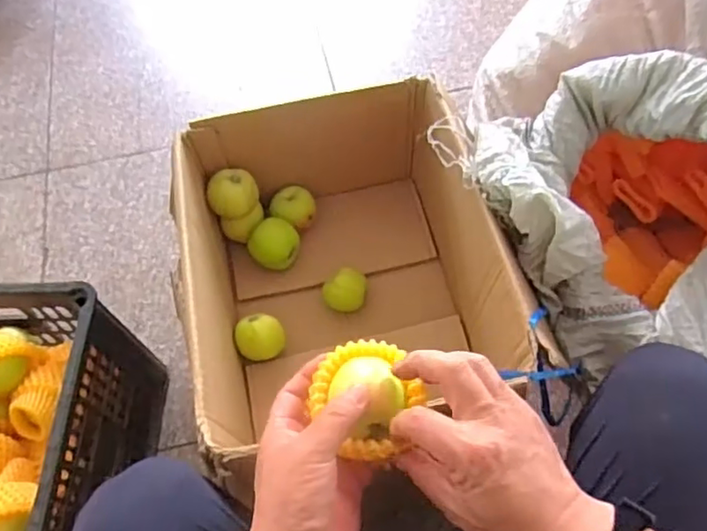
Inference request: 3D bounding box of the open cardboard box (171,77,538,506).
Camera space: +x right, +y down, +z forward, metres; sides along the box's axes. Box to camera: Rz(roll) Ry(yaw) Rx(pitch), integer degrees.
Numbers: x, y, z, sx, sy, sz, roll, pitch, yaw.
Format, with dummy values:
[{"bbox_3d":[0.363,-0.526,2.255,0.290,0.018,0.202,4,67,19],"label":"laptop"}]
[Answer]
[{"bbox_3d":[-0.026,0.017,0.711,0.343,0.221,0.395,-12,61,-4],"label":"open cardboard box"}]

